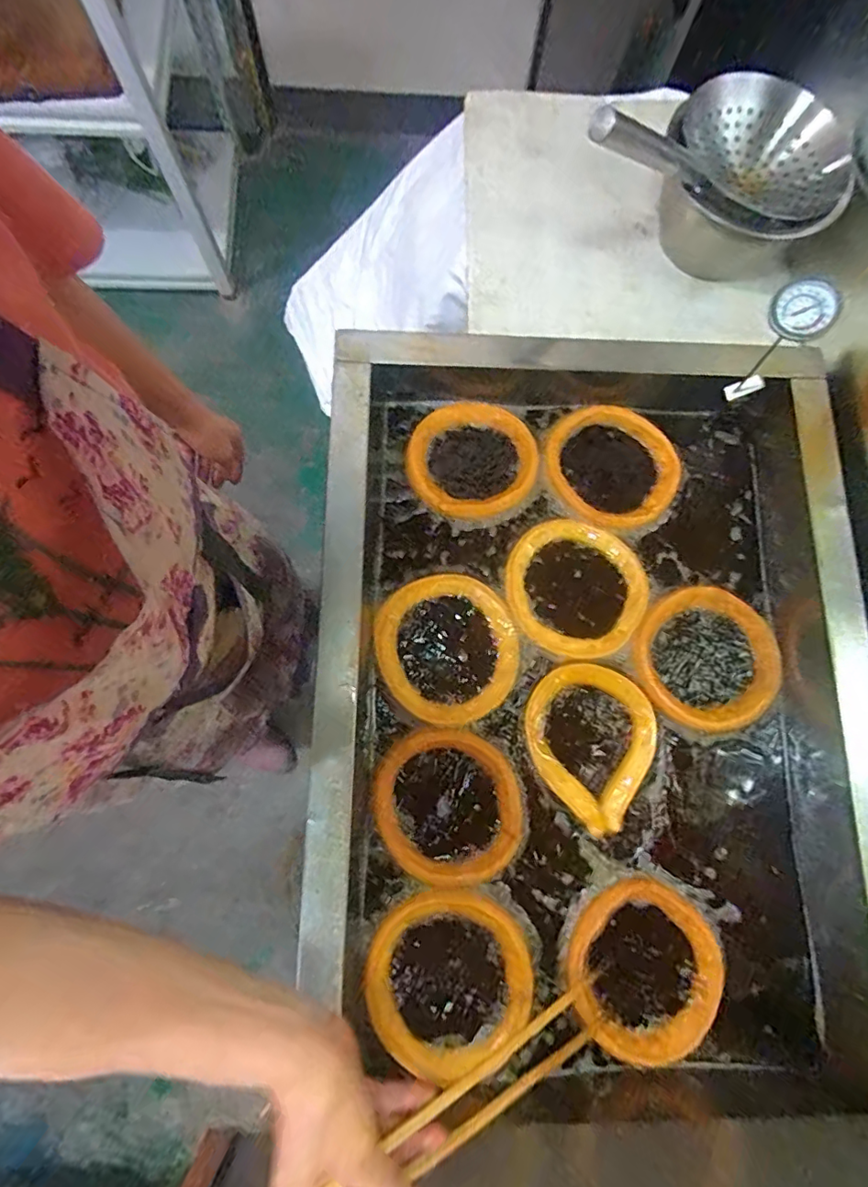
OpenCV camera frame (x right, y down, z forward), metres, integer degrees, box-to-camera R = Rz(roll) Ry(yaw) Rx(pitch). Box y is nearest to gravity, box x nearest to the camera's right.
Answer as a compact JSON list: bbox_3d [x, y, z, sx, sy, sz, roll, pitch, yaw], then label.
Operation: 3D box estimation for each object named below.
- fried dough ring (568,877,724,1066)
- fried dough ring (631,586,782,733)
[{"bbox_3d":[0.217,0.387,0.547,0.152,0.015,0.158,0,78,-2],"label":"fried dough ring"},{"bbox_3d":[0.315,0.077,0.618,0.159,0.012,0.163,0,78,-2],"label":"fried dough ring"}]

